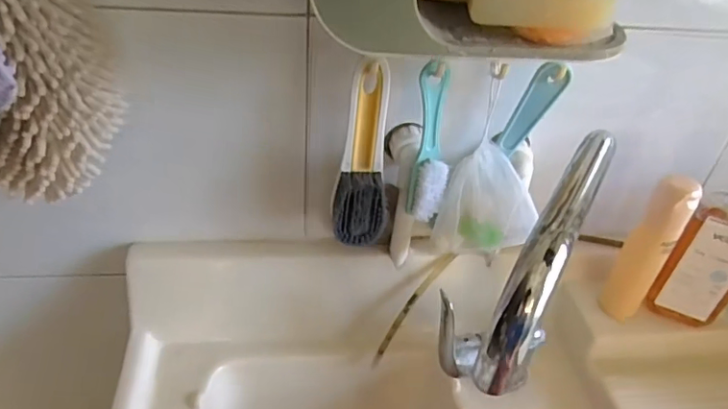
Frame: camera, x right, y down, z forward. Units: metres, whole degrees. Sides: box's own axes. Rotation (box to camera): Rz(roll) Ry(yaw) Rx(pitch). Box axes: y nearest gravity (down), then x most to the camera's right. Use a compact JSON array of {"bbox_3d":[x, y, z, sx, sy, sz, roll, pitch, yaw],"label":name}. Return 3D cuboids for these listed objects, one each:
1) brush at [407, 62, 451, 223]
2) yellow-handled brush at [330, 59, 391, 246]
[{"bbox_3d":[0.061,-0.052,0.489,0.032,0.148,0.029,-12,43,-21],"label":"brush"},{"bbox_3d":[0.001,-0.041,0.489,0.048,0.177,0.036,6,39,1],"label":"yellow-handled brush"}]

